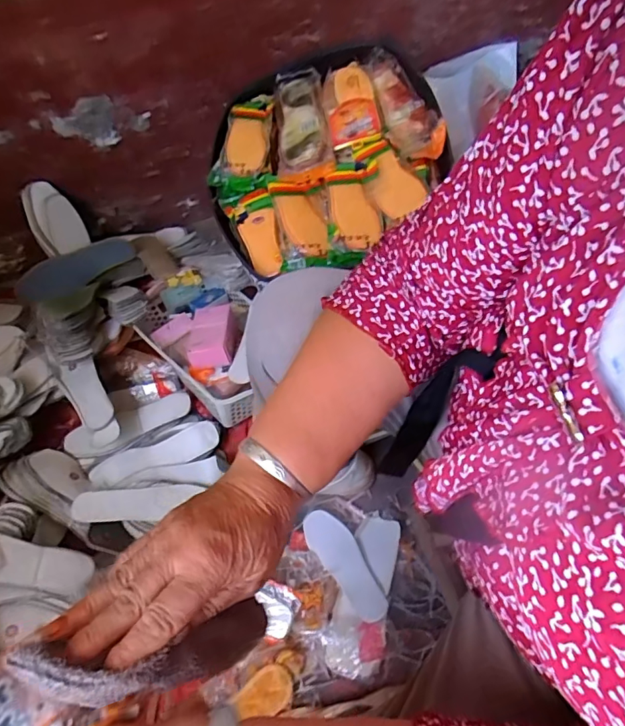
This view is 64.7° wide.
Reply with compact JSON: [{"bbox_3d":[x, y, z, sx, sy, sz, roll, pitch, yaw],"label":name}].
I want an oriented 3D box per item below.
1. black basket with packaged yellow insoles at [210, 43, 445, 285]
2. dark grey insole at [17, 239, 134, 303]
[{"bbox_3d":[0.022,-0.306,0.782,0.338,0.088,0.421,-11,64,8],"label":"black basket with packaged yellow insoles"},{"bbox_3d":[-0.476,-0.184,0.986,0.241,0.080,0.014,-22,48,-4],"label":"dark grey insole"}]

